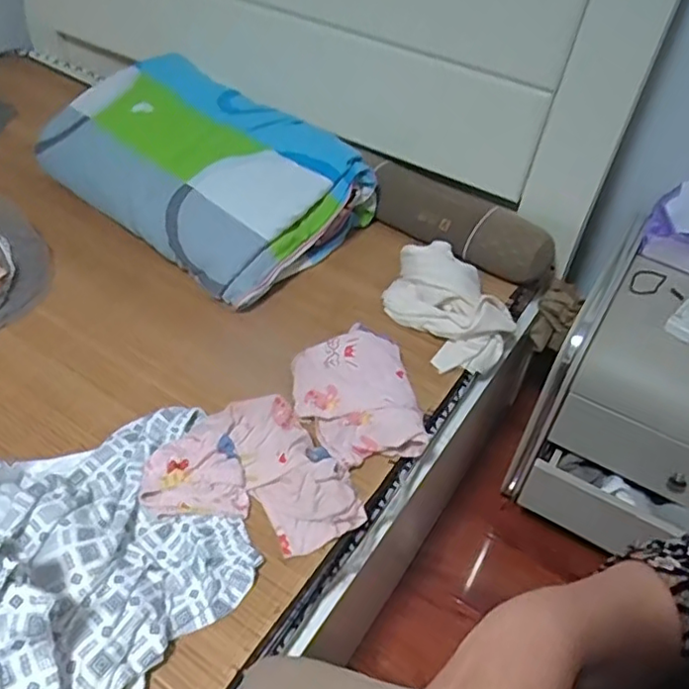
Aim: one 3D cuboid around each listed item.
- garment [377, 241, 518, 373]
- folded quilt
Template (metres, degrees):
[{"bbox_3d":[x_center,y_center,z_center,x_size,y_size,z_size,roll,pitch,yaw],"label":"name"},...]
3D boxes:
[{"bbox_3d":[0.171,-0.068,1.042,0.164,0.094,0.227,-23,51,-22],"label":"garment"},{"bbox_3d":[-0.275,-0.347,1.164,0.586,0.137,0.343,30,52,25],"label":"folded quilt"}]

